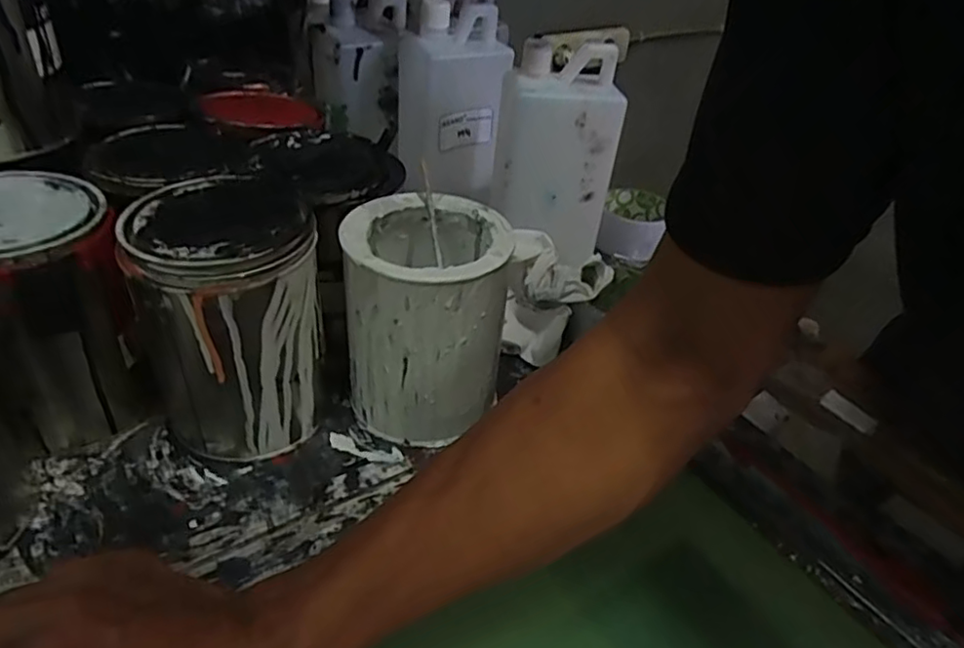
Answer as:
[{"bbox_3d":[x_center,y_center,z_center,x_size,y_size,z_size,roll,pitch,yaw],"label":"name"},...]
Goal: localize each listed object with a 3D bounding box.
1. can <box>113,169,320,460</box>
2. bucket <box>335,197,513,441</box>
[{"bbox_3d":[-0.161,0.001,0.410,0.100,0.163,0.099,4,36,-3],"label":"can"},{"bbox_3d":[-0.040,-0.006,0.445,0.100,0.137,0.113,4,36,-3],"label":"bucket"}]

